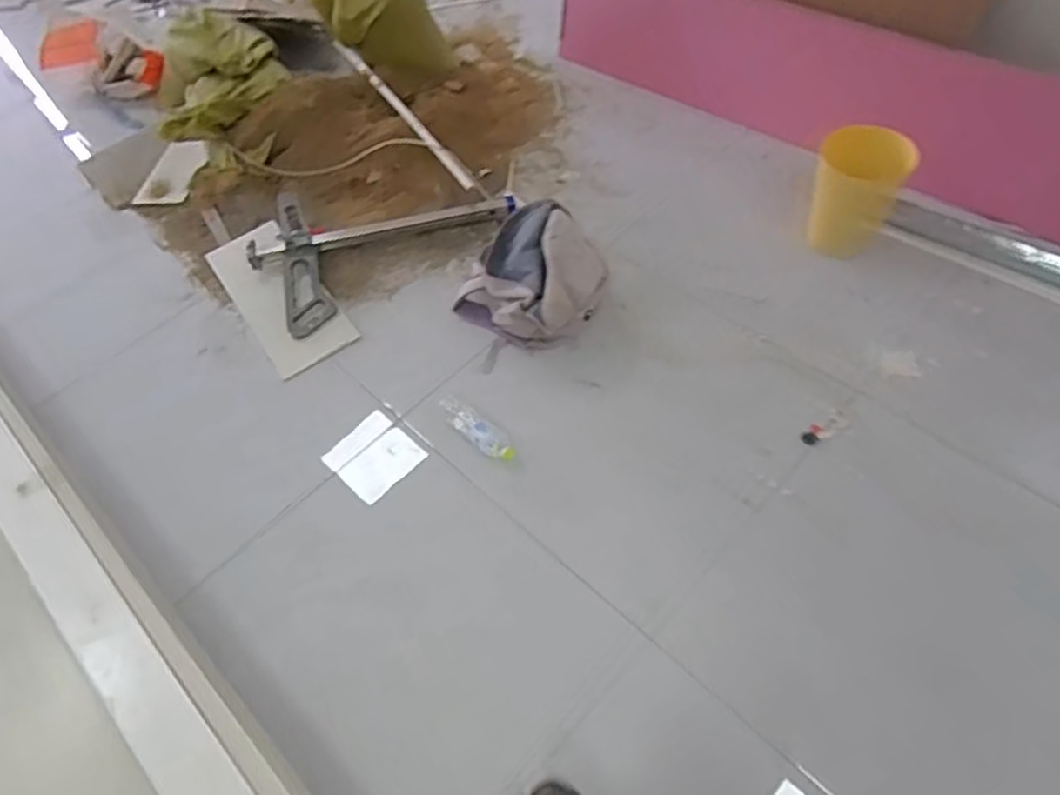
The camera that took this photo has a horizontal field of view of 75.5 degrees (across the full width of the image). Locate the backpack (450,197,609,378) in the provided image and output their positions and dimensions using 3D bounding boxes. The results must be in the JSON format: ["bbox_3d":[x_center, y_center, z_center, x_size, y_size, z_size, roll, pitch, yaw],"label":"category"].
[{"bbox_3d":[-0.004,-0.283,1.663,0.343,0.263,0.326,-12,54,-4],"label":"backpack"}]

